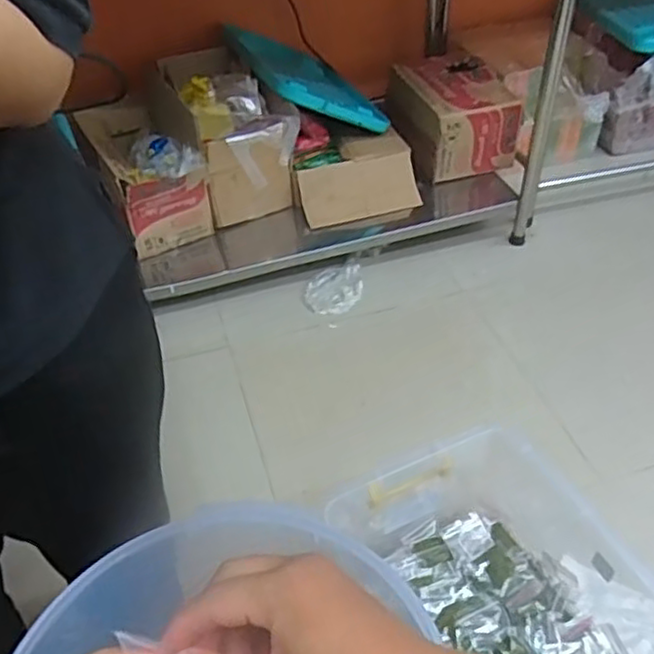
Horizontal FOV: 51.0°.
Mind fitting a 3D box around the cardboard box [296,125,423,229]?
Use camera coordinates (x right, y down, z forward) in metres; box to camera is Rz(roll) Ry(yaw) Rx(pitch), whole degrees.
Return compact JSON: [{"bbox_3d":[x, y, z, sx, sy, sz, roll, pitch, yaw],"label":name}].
[{"bbox_3d":[0.084,-0.399,1.872,0.326,0.163,0.155,-9,42,-8],"label":"cardboard box"}]

